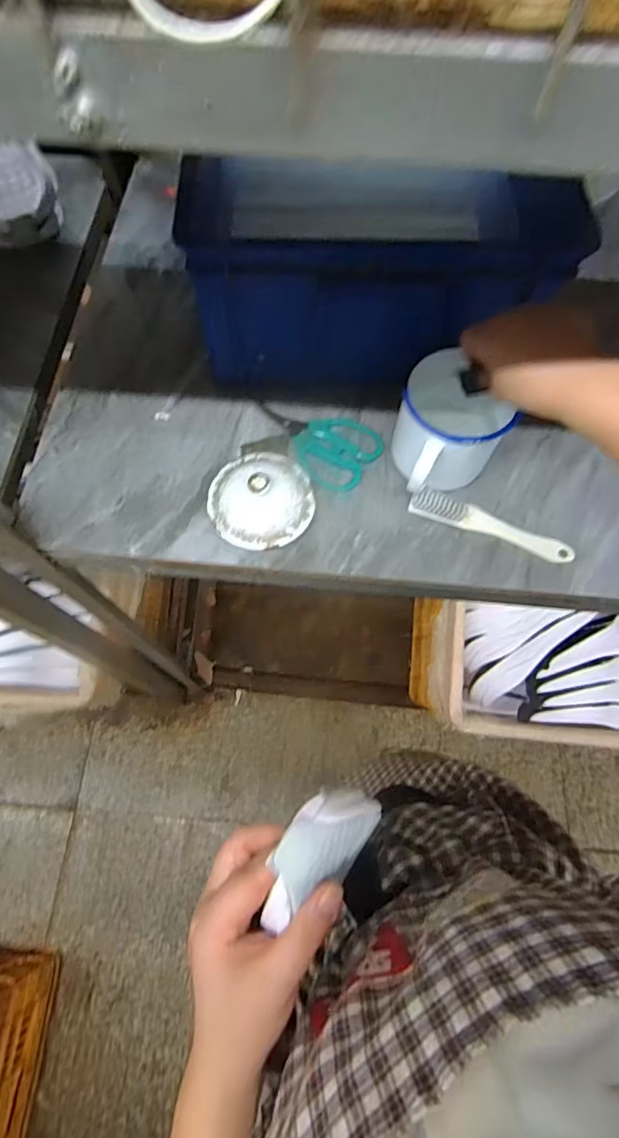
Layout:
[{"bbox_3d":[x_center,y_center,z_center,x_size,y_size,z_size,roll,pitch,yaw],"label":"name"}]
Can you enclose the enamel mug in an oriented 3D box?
[{"bbox_3d":[0.126,-0.131,0.485,0.091,0.094,0.122,38,72,13],"label":"enamel mug"}]

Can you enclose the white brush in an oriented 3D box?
[{"bbox_3d":[0.179,-0.043,0.498,0.161,0.014,0.028,20,69,6],"label":"white brush"}]

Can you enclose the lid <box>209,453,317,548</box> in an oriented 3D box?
[{"bbox_3d":[-0.048,-0.072,0.487,0.099,0.048,0.102,0,69,-1],"label":"lid"}]

